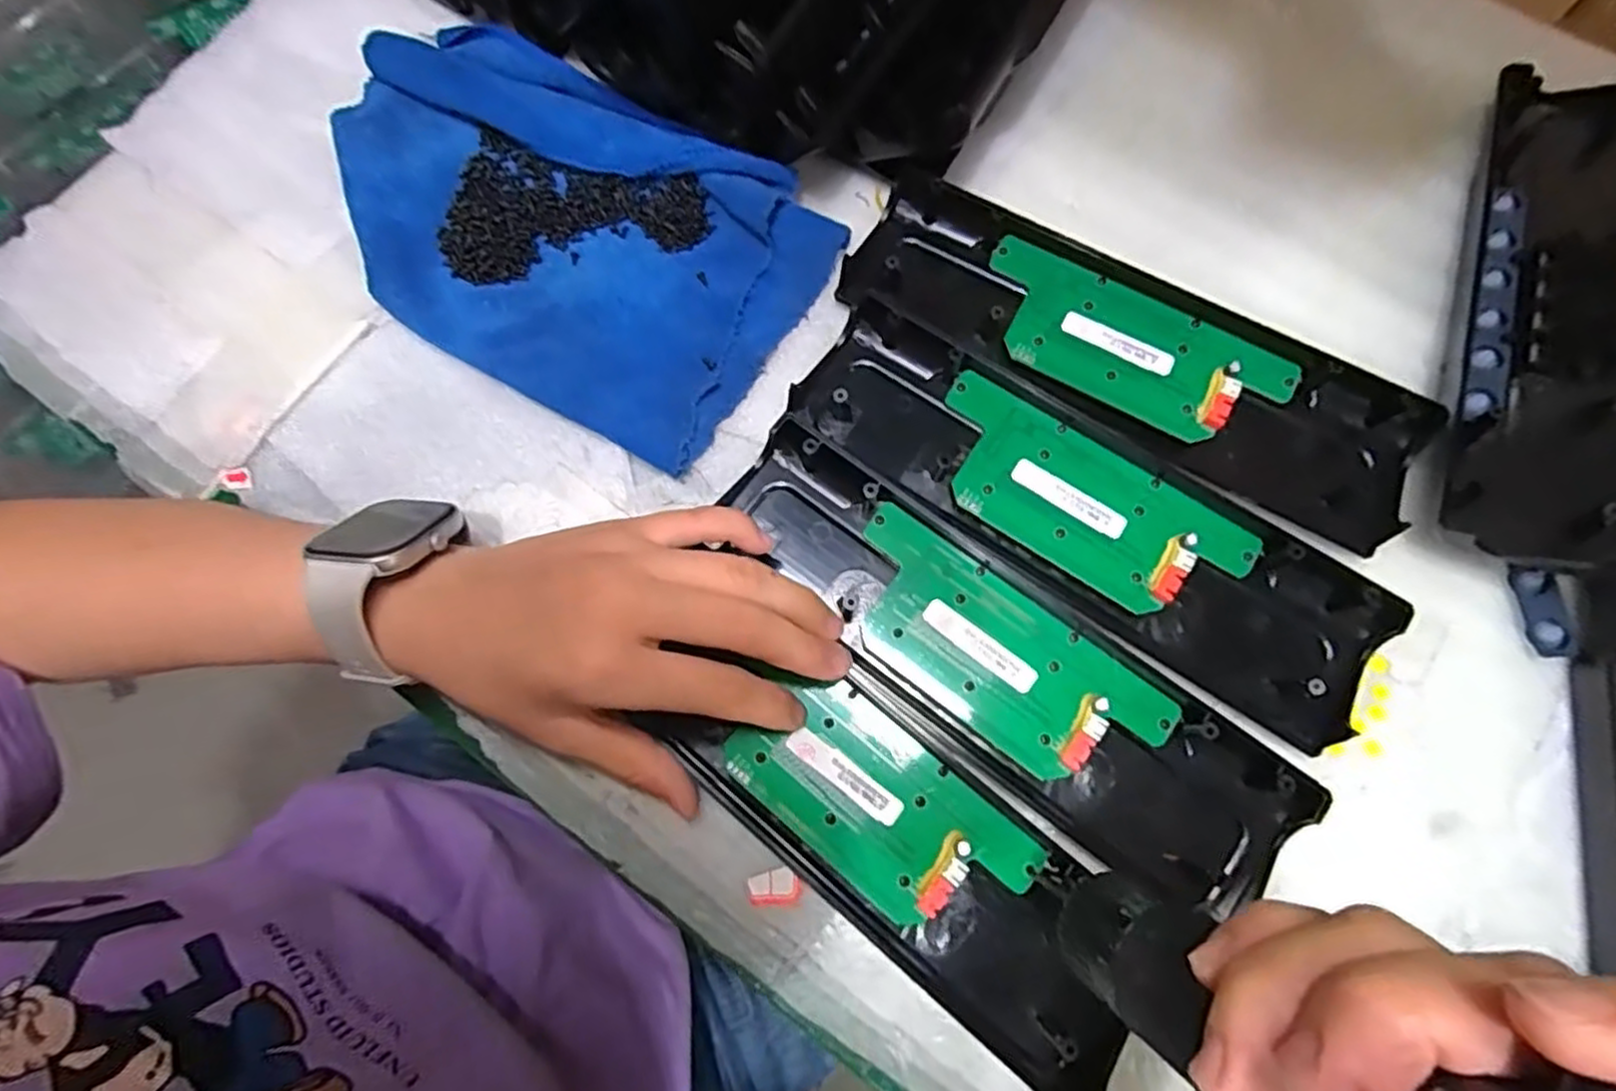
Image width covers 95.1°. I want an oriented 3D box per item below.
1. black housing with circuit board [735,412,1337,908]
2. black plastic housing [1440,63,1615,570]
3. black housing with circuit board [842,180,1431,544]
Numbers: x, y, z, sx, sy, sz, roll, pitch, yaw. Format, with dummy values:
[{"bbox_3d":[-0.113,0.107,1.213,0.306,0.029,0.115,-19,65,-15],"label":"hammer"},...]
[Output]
[{"bbox_3d":[0.072,0.045,0.290,0.243,0.017,0.070,39,79,10],"label":"black housing with circuit board"},{"bbox_3d":[0.320,-0.103,0.316,0.066,0.026,0.237,19,76,6],"label":"black plastic housing"},{"bbox_3d":[0.138,-0.085,0.317,0.246,0.018,0.072,27,77,8],"label":"black housing with circuit board"}]

